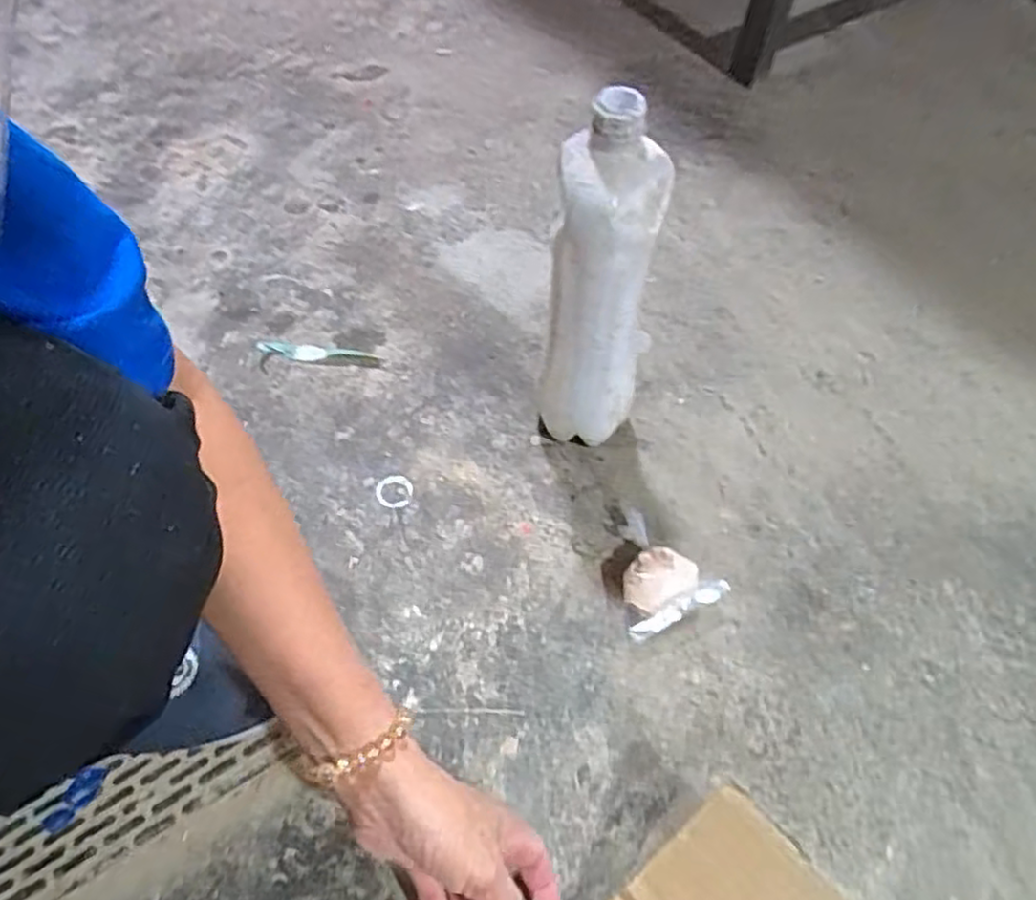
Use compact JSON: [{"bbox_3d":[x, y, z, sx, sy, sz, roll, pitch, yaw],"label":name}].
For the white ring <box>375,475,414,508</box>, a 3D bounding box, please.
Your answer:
[{"bbox_3d":[-0.102,0.034,0.583,0.031,0.004,0.030,1,56,-2],"label":"white ring"}]

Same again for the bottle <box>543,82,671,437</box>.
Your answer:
[{"bbox_3d":[0.056,-0.098,0.501,0.065,0.284,0.055,4,56,0],"label":"bottle"}]

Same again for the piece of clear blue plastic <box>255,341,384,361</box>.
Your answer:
[{"bbox_3d":[-0.186,-0.089,0.653,0.114,0.007,0.019,5,56,1],"label":"piece of clear blue plastic"}]

